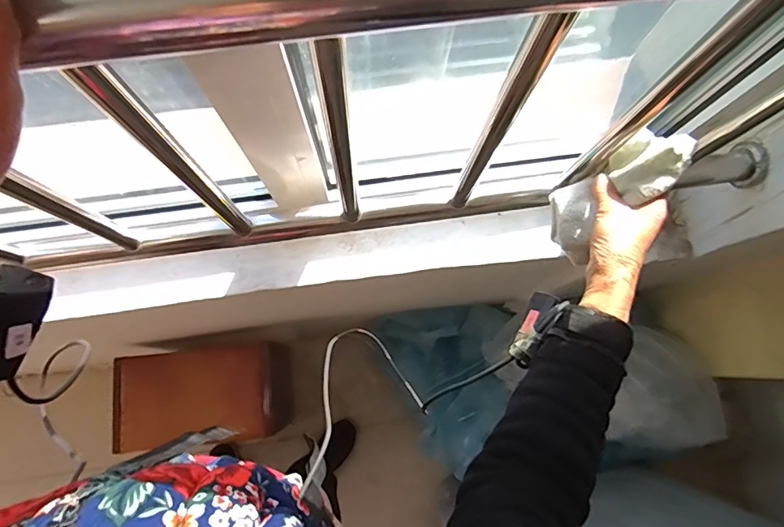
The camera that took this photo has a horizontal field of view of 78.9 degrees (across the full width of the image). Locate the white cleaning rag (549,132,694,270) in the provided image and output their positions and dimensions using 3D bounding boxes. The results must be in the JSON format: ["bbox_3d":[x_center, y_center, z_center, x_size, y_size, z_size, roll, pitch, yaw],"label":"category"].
[{"bbox_3d":[0.226,-0.072,0.484,0.155,0.050,0.070,-43,80,29],"label":"white cleaning rag"}]

